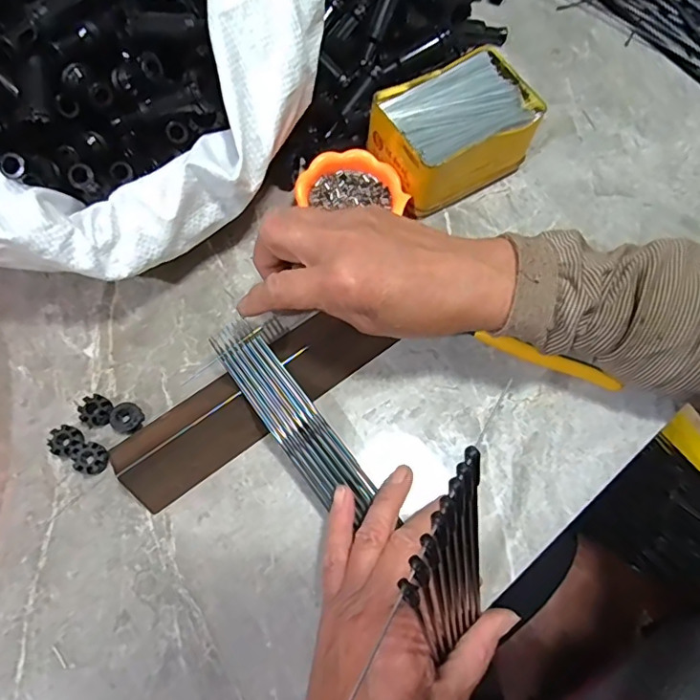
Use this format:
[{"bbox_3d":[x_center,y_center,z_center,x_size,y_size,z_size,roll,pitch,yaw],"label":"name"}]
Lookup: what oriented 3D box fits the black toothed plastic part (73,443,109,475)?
[{"bbox_3d":[-0.158,0.067,0.328,0.019,0.012,0.018,1,69,-4],"label":"black toothed plastic part"}]

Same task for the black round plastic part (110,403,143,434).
[{"bbox_3d":[-0.142,0.043,0.339,0.018,0.009,0.018,1,69,-4],"label":"black round plastic part"}]

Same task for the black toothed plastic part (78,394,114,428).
[{"bbox_3d":[-0.160,0.038,0.337,0.020,0.013,0.017,1,69,-4],"label":"black toothed plastic part"}]

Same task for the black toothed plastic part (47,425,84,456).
[{"bbox_3d":[-0.174,0.056,0.330,0.019,0.012,0.018,1,69,-4],"label":"black toothed plastic part"}]

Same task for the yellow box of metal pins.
[{"bbox_3d":[0.080,-0.163,0.398,0.116,0.056,0.078,-29,74,-13],"label":"yellow box of metal pins"}]

